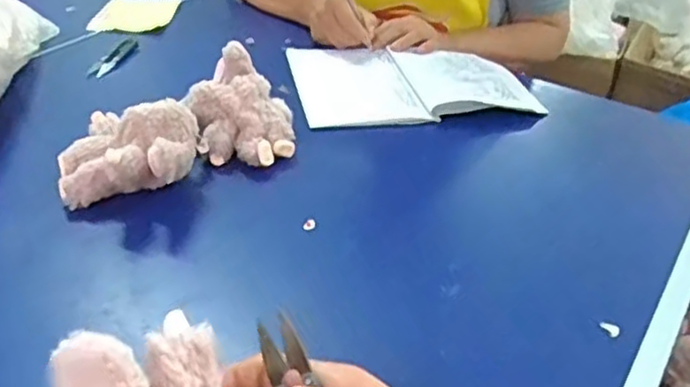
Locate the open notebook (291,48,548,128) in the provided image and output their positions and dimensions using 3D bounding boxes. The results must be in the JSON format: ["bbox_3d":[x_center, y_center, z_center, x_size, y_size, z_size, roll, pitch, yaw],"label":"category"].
[{"bbox_3d":[0.074,-0.136,0.829,0.262,0.014,0.186,-4,36,-7],"label":"open notebook"}]

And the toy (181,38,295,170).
[{"bbox_3d":[-0.103,-0.083,0.687,0.102,0.075,0.104,-3,35,-6],"label":"toy"}]

